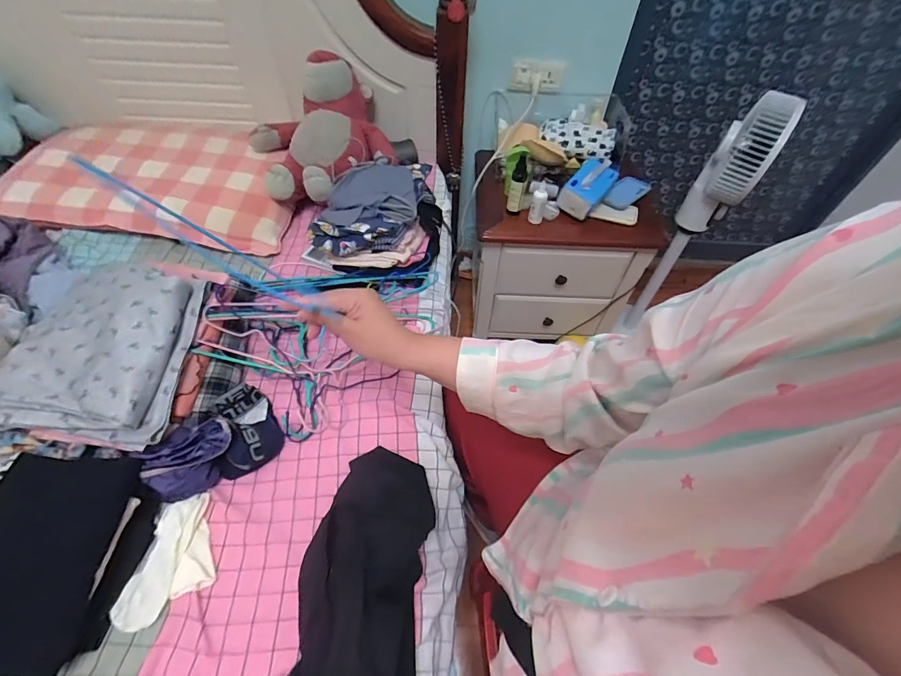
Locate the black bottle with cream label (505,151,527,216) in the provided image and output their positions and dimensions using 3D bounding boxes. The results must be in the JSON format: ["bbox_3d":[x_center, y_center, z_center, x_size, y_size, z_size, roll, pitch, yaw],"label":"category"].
[{"bbox_3d":[0.164,-0.373,0.964,0.036,0.154,0.033,10,53,6],"label":"black bottle with cream label"}]

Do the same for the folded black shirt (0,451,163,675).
[{"bbox_3d":[-0.501,0.271,0.495,0.182,0.021,0.235,30,51,-30],"label":"folded black shirt"}]

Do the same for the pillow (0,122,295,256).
[{"bbox_3d":[-0.710,-0.409,0.988,0.648,0.106,0.398,5,53,1],"label":"pillow"}]

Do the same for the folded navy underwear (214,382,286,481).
[{"bbox_3d":[-0.326,0.145,0.635,0.093,0.045,0.147,-15,55,-13],"label":"folded navy underwear"}]

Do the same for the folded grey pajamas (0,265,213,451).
[{"bbox_3d":[-0.537,0.012,0.604,0.231,0.051,0.273,7,70,-6],"label":"folded grey pajamas"}]

